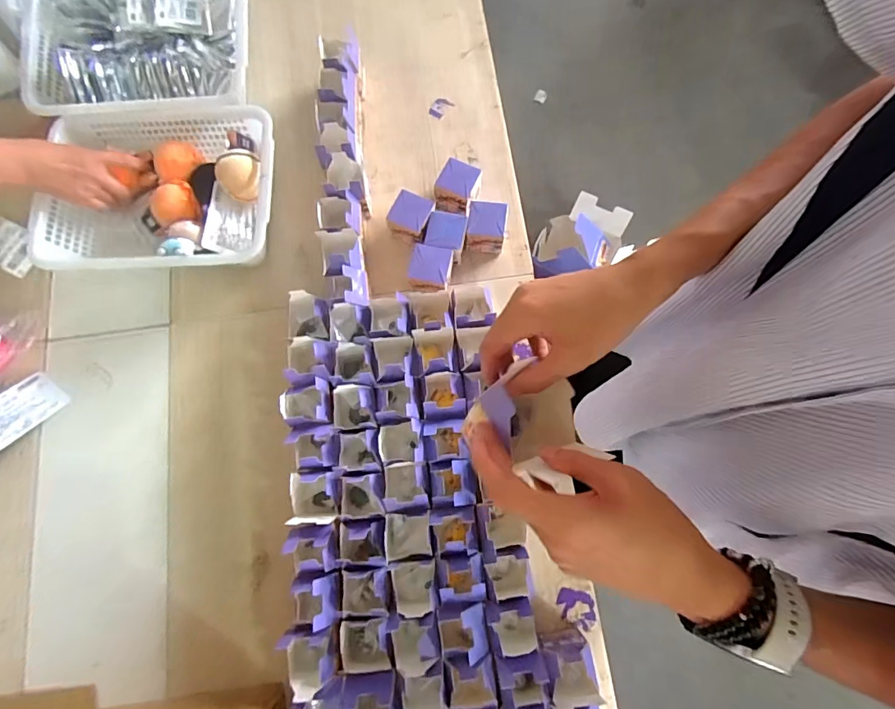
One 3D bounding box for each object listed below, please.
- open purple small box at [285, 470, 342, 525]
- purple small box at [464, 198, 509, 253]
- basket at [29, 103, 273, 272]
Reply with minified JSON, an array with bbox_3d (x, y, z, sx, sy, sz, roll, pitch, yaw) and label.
[{"bbox_3d":[-0.175,0.195,0.646,0.065,0.088,0.069,-3,76,1],"label":"open purple small box"},{"bbox_3d":[0.062,-0.201,0.750,0.061,0.068,0.065,8,76,3],"label":"purple small box"},{"bbox_3d":[-0.442,-0.248,0.744,0.347,0.108,0.270,-2,76,1],"label":"basket"}]

